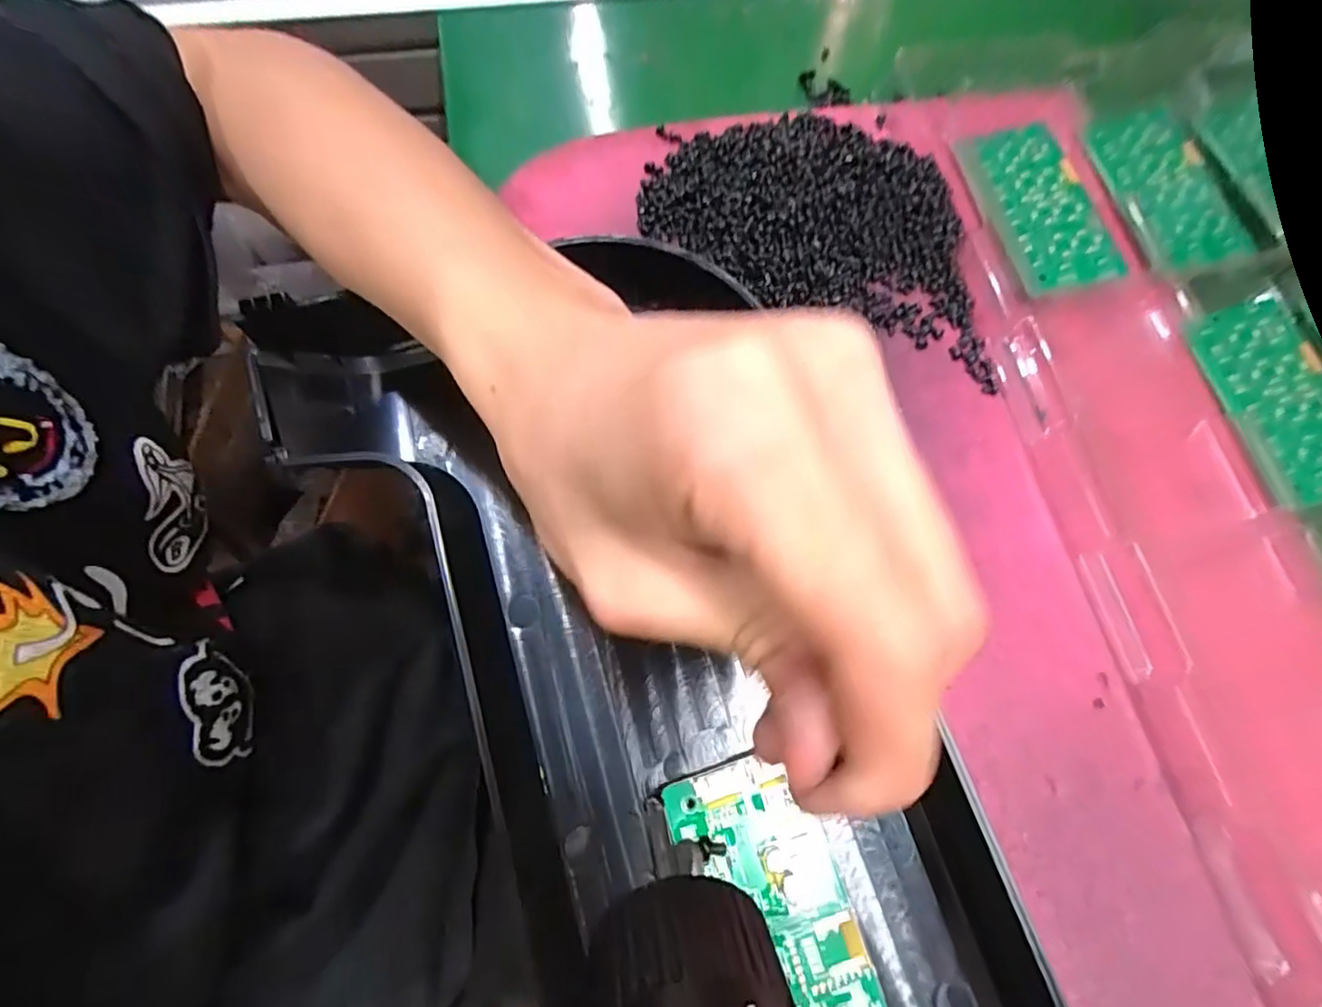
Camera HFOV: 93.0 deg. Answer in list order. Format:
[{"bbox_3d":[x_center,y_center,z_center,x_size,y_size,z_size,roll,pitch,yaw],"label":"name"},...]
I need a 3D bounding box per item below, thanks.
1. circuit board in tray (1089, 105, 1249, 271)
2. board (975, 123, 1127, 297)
[{"bbox_3d":[0.246,-0.154,0.306,0.047,0.005,0.090,-12,74,-6],"label":"circuit board in tray"},{"bbox_3d":[0.178,-0.139,0.295,0.046,0.005,0.089,-15,74,-7],"label":"board"}]

